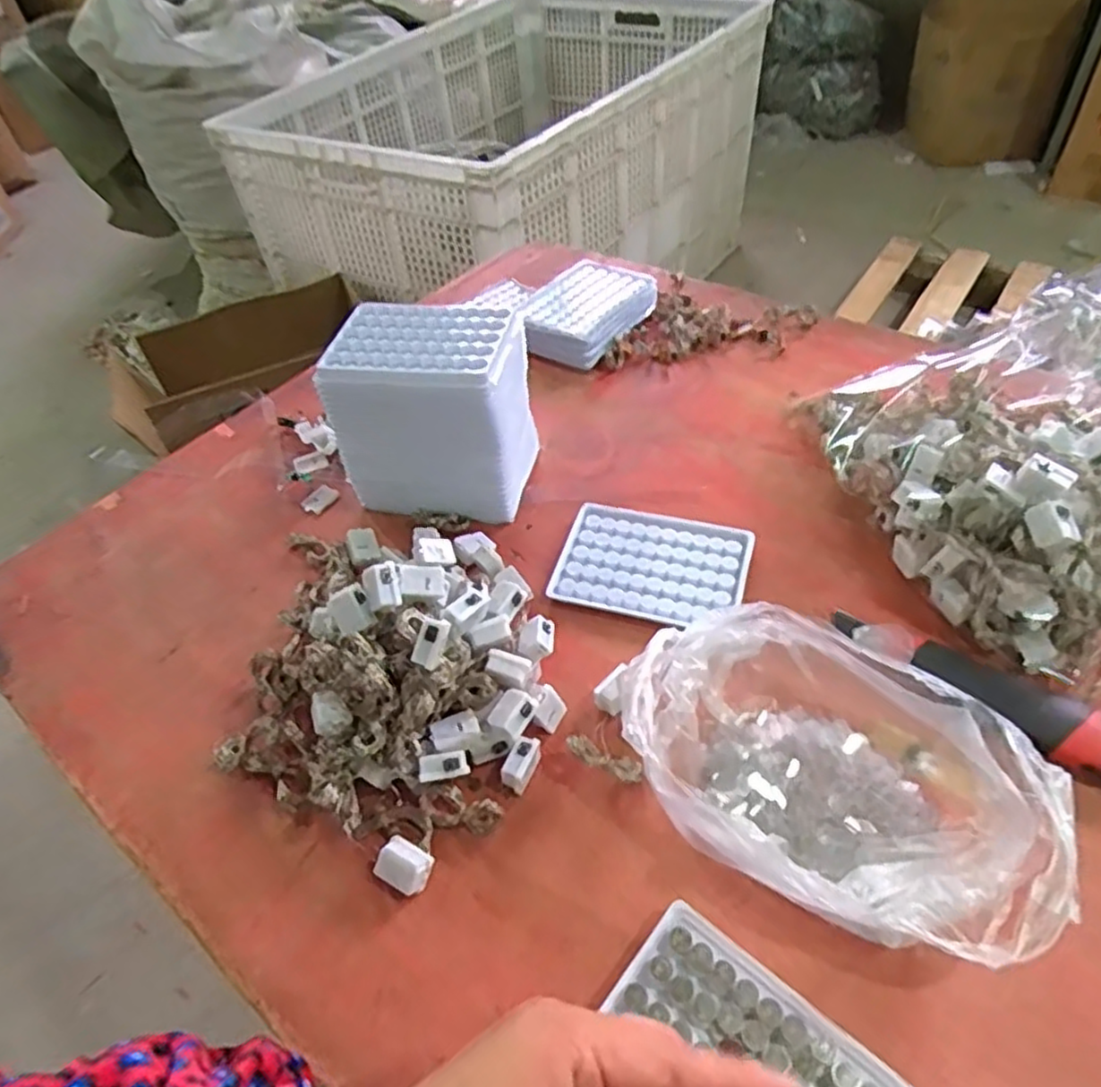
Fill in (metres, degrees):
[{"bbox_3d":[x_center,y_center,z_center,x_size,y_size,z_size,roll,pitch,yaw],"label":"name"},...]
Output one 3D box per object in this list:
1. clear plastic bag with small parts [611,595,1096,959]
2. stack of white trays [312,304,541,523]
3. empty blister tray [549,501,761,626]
[{"bbox_3d":[0.142,0.118,0.373,0.211,0.060,0.135,25,55,26],"label":"clear plastic bag with small parts"},{"bbox_3d":[-0.088,-0.098,0.550,0.136,0.133,0.100,5,49,11],"label":"stack of white trays"},{"bbox_3d":[0.073,0.015,0.511,0.129,0.014,0.094,12,51,17],"label":"empty blister tray"}]

